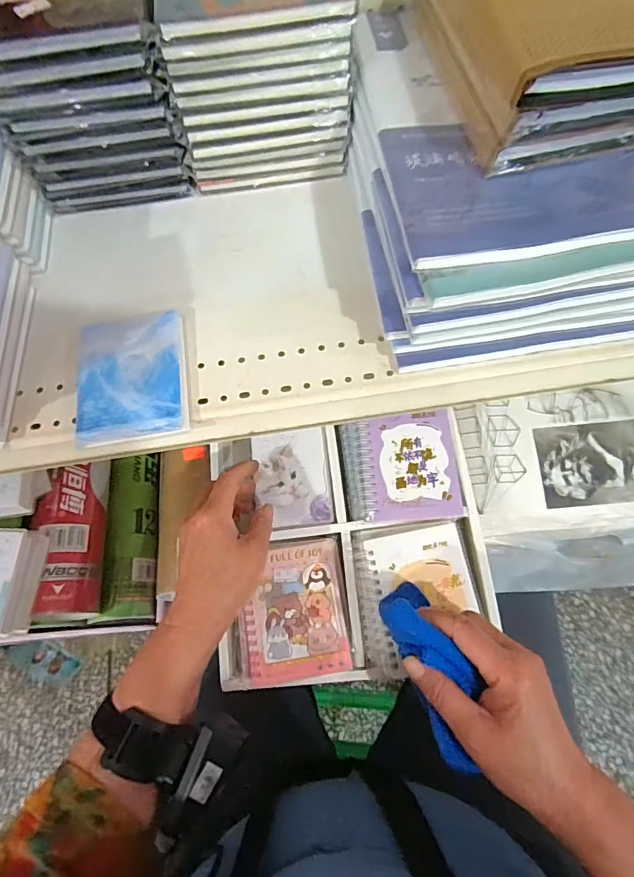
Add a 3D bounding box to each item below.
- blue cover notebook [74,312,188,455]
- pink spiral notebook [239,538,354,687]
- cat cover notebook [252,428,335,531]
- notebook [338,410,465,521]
[{"bbox_3d":[-0.132,-0.045,0.342,0.076,0.010,0.098,-9,67,-1],"label":"blue cover notebook"},{"bbox_3d":[-0.021,0.153,0.426,0.096,0.009,0.113,-9,67,-1],"label":"pink spiral notebook"},{"bbox_3d":[-0.024,0.039,0.467,0.074,0.013,0.096,-6,67,0],"label":"cat cover notebook"},{"bbox_3d":[0.081,0.029,0.454,0.107,0.026,0.102,-5,67,1],"label":"notebook"}]

